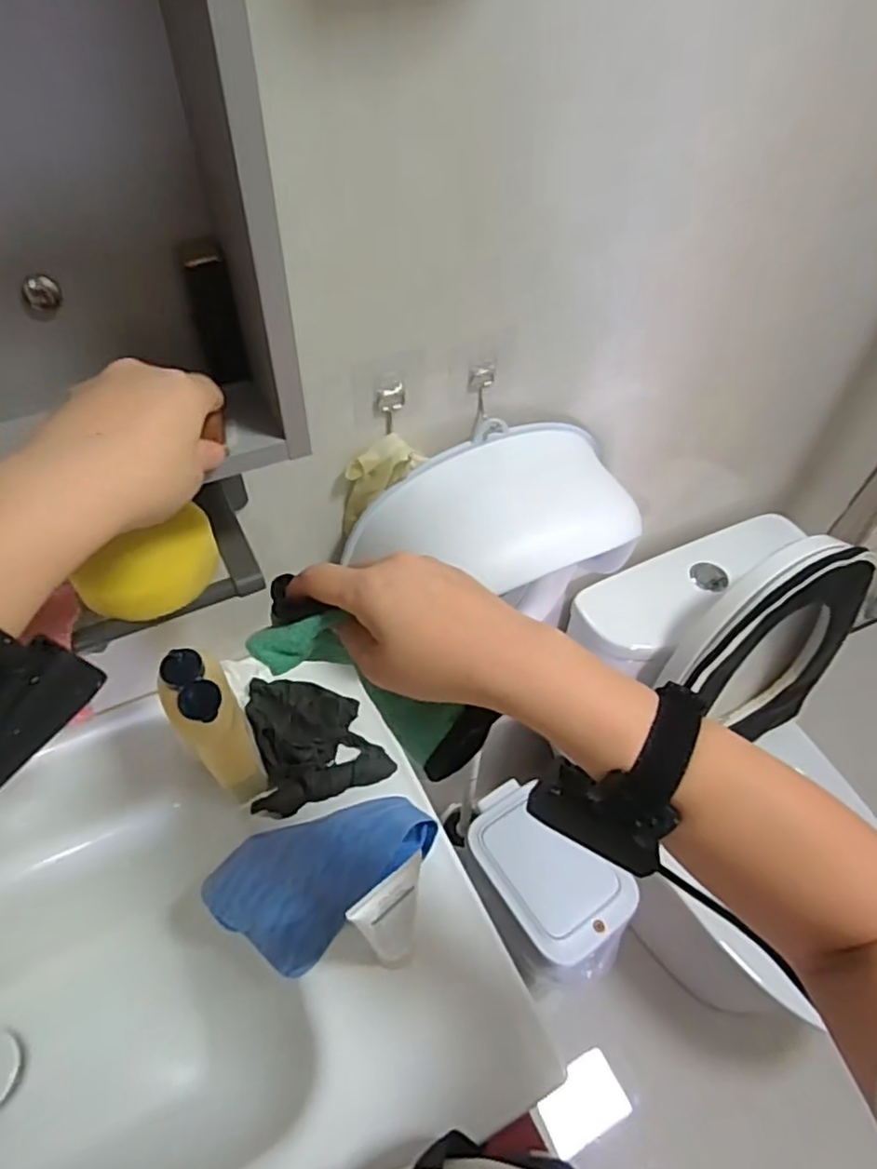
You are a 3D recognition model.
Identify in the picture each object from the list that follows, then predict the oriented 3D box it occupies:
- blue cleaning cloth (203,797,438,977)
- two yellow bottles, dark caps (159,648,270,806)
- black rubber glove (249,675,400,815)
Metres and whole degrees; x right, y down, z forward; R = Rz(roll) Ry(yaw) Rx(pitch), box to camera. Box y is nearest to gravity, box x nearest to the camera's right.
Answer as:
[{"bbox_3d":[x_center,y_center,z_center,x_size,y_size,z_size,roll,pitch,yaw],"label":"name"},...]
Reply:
[{"bbox_3d":[-0.102,0.260,0.580,0.205,0.047,0.107,-27,54,-1],"label":"blue cleaning cloth"},{"bbox_3d":[-0.192,0.132,0.574,0.054,0.171,0.066,-25,56,-22],"label":"two yellow bottles, dark caps"},{"bbox_3d":[-0.130,0.140,0.663,0.130,0.051,0.147,-14,52,-14],"label":"black rubber glove"}]

